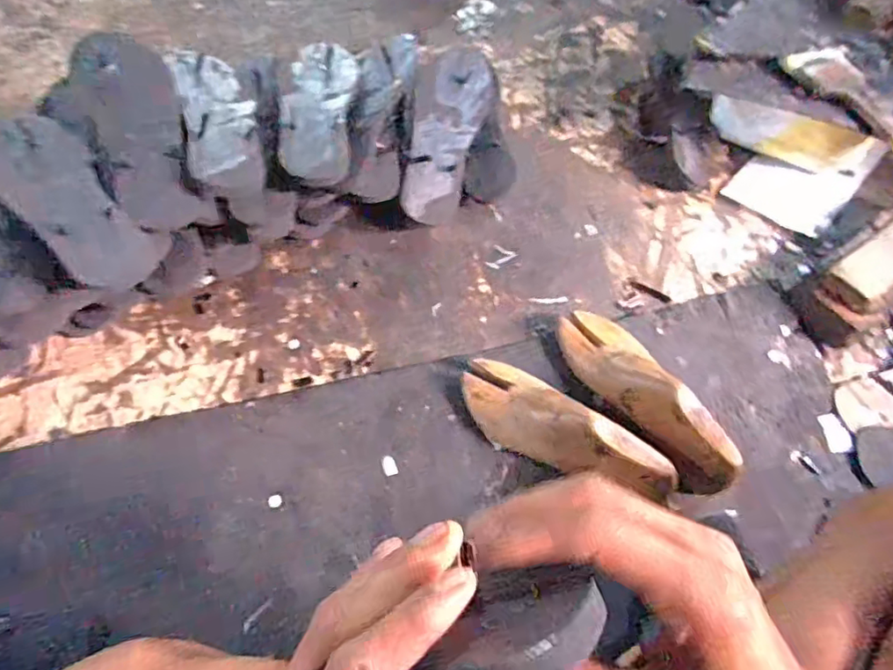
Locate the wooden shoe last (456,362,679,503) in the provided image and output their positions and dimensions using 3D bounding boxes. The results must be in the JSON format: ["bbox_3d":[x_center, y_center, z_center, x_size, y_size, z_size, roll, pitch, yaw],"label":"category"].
[{"bbox_3d":[0.110,0.090,0.559,0.221,0.058,0.072,23,65,32],"label":"wooden shoe last"}]

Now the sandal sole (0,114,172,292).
[{"bbox_3d":[-0.350,-0.127,0.530,0.080,0.045,0.183,-40,93,-17],"label":"sandal sole"}]

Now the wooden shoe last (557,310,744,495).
[{"bbox_3d":[0.198,0.052,0.571,0.068,0.062,0.222,-28,50,-12],"label":"wooden shoe last"}]

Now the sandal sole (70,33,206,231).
[{"bbox_3d":[-0.308,-0.205,0.577,0.085,0.026,0.202,-20,86,-29],"label":"sandal sole"}]

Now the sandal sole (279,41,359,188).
[{"bbox_3d":[-0.147,-0.264,0.647,0.082,0.031,0.223,-1,65,-1],"label":"sandal sole"}]

